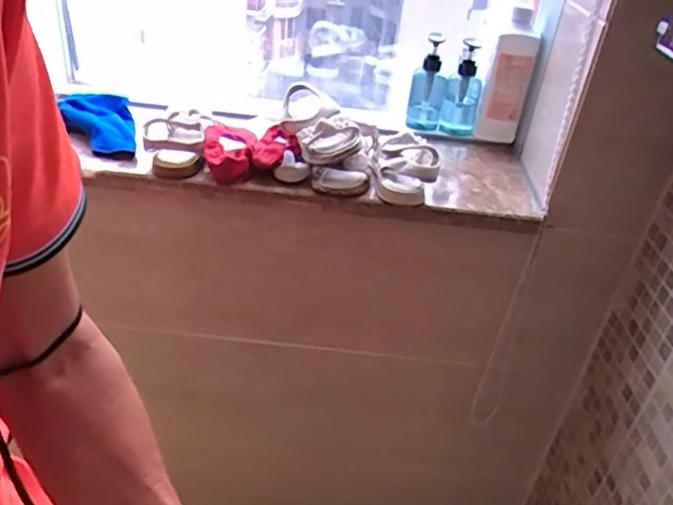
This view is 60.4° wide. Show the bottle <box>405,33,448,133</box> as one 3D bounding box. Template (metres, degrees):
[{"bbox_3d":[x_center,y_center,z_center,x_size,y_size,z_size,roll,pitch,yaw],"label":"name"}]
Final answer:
[{"bbox_3d":[0.147,-0.273,0.925,0.057,0.192,0.064,12,60,10],"label":"bottle"}]

